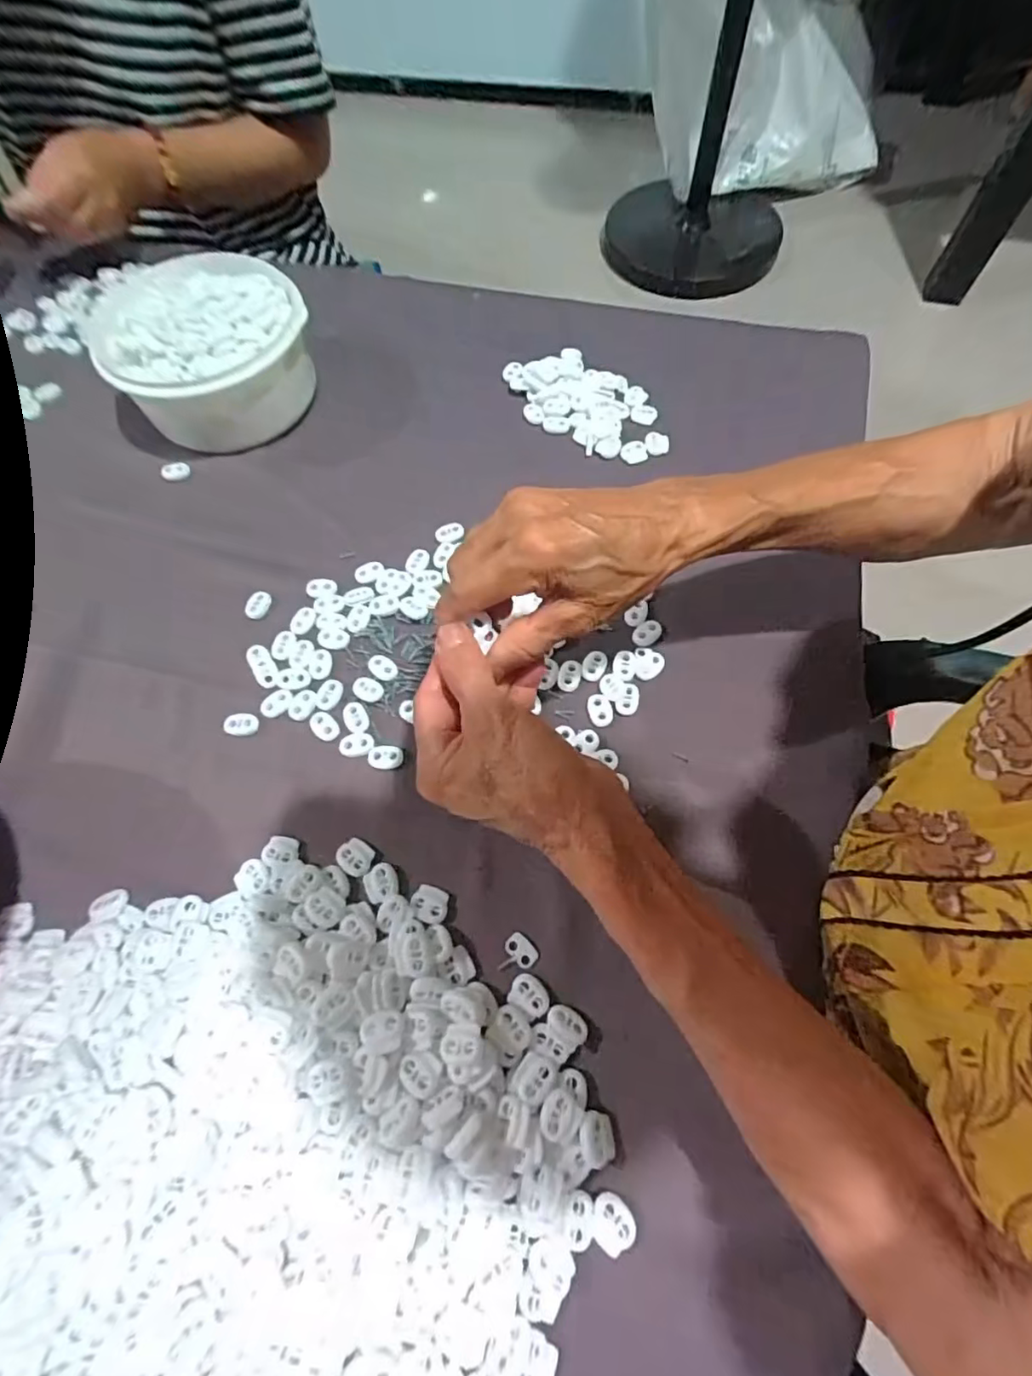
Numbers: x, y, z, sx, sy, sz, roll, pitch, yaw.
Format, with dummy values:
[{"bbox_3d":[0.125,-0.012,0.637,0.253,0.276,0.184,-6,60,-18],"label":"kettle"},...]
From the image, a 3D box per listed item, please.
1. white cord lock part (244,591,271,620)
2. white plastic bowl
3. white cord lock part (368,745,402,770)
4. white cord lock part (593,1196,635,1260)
[{"bbox_3d":[-0.190,-0.061,0.426,0.017,0.007,0.022,9,67,6],"label":"white cord lock part"},{"bbox_3d":[-0.249,-0.273,0.482,0.154,0.083,0.142,-1,66,2],"label":"white plastic bowl"},{"bbox_3d":[-0.084,0.044,0.372,0.022,0.004,0.015,4,66,4],"label":"white cord lock part"},{"bbox_3d":[0.046,0.253,0.272,0.020,0.008,0.018,29,70,14],"label":"white cord lock part"}]

